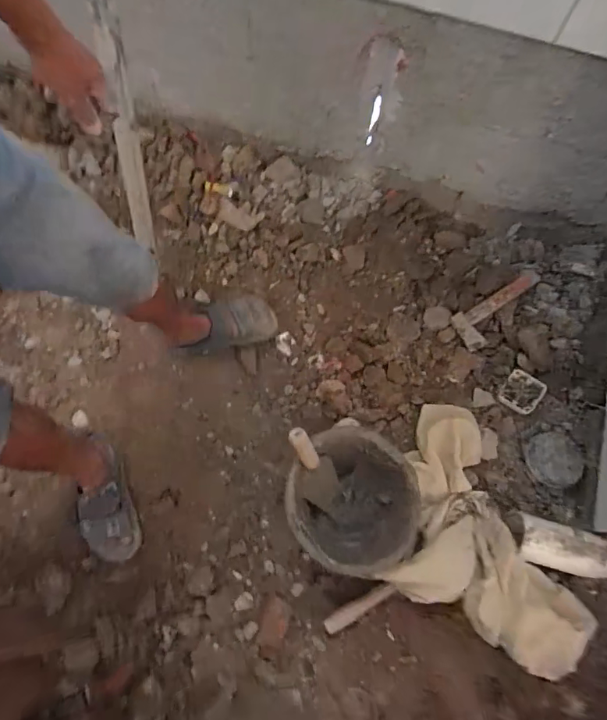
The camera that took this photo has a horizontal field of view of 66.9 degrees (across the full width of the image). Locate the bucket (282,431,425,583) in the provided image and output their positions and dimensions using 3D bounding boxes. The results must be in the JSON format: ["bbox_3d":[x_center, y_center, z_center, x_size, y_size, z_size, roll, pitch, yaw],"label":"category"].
[{"bbox_3d":[0.095,0.280,0.913,0.256,0.162,0.256,2,76,-9],"label":"bucket"}]

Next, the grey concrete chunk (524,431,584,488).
[{"bbox_3d":[0.563,0.222,1.037,0.113,0.010,0.125,-6,61,21],"label":"grey concrete chunk"}]

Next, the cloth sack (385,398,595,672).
[{"bbox_3d":[0.317,0.353,0.928,0.323,0.109,0.524,-20,68,-10],"label":"cloth sack"}]

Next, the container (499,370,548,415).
[{"bbox_3d":[0.515,0.080,1.093,0.086,0.041,0.091,35,70,13],"label":"container"}]

